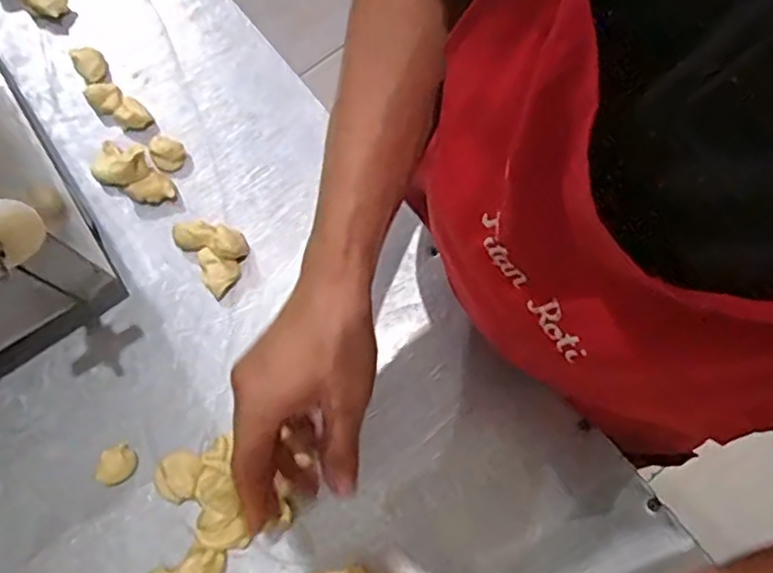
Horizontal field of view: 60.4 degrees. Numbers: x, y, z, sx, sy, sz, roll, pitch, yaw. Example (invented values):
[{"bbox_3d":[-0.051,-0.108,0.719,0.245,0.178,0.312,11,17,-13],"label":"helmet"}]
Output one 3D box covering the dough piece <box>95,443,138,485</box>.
[{"bbox_3d":[-0.220,0.147,0.543,0.030,0.028,0.025,-30,77,-8],"label":"dough piece"}]

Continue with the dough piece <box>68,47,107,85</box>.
[{"bbox_3d":[-0.283,-0.212,0.635,0.026,0.014,0.041,-34,78,-9],"label":"dough piece"}]

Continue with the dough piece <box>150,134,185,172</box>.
[{"bbox_3d":[-0.203,-0.124,0.614,0.029,0.016,0.034,-31,77,-8],"label":"dough piece"}]

